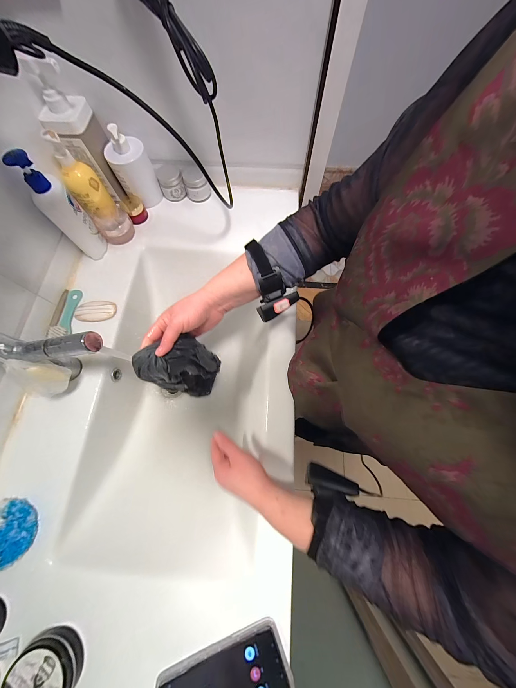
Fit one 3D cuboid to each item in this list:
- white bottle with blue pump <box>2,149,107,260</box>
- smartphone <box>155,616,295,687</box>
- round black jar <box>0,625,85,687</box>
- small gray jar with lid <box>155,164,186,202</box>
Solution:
[{"bbox_3d":[-0.380,-0.261,0.452,0.063,0.200,0.067,-43,77,-12],"label":"white bottle with blue pump"},{"bbox_3d":[-0.042,0.451,0.300,0.170,0.013,0.088,-21,74,-6],"label":"smartphone"},{"bbox_3d":[-0.282,0.435,0.298,0.077,0.041,0.079,0,73,1],"label":"round black jar"},{"bbox_3d":[-0.212,-0.395,0.562,0.059,0.065,0.061,-16,73,-4],"label":"small gray jar with lid"}]

